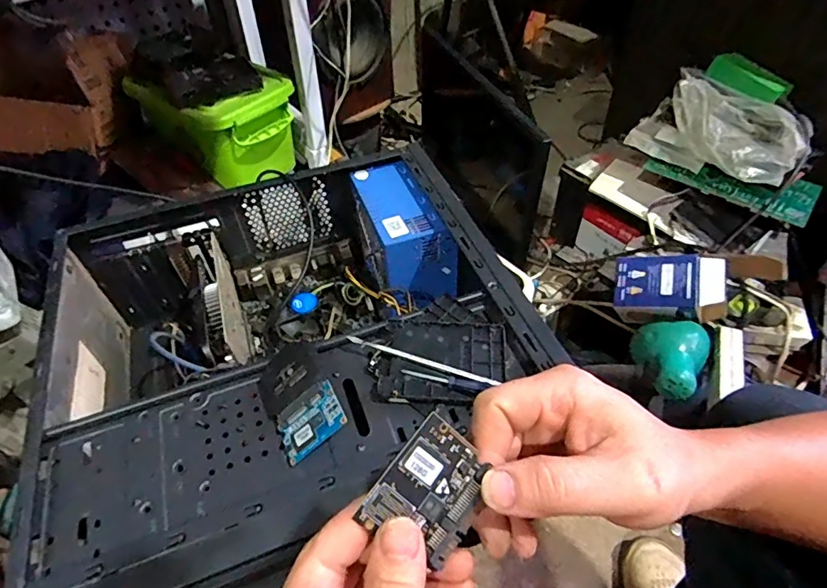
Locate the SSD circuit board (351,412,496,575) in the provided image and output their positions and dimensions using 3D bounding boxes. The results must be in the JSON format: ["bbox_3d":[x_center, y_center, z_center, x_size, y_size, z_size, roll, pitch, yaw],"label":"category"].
[{"bbox_3d":[0.008,0.083,0.213,0.043,0.004,0.050,44,72,-10],"label":"SSD circuit board"}]

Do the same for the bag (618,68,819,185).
[{"bbox_3d":[0.507,-0.273,0.840,0.092,0.113,0.256,-36,55,-26],"label":"bag"}]

